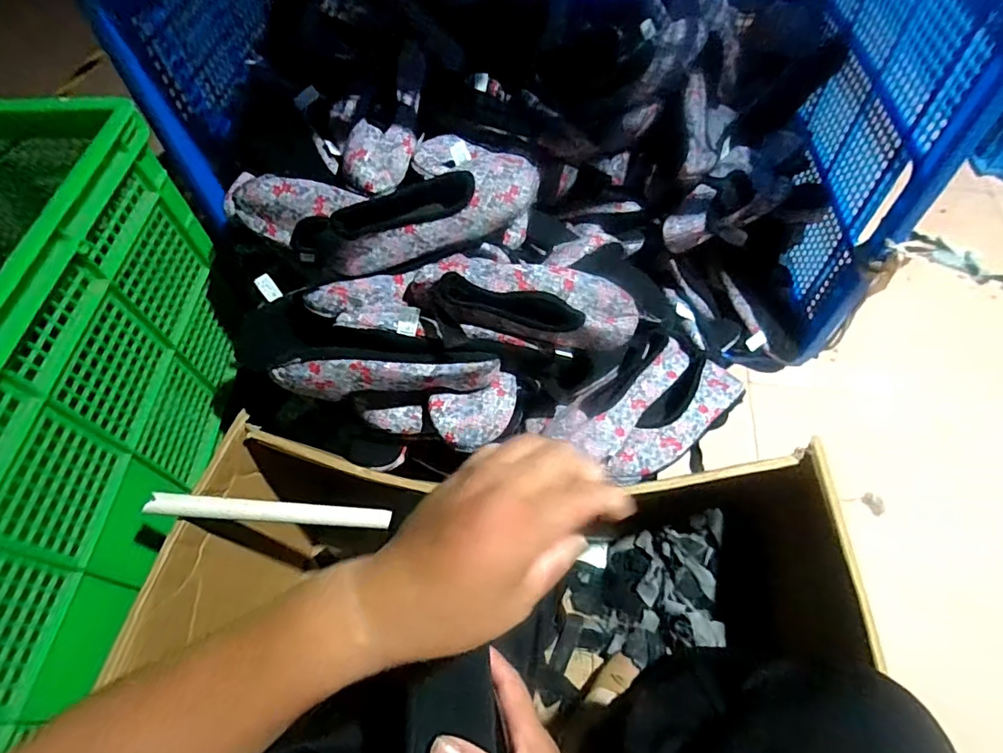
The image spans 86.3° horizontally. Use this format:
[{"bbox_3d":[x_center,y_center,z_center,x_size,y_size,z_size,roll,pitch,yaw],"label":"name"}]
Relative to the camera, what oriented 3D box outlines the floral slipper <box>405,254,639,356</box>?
[{"bbox_3d":[0.028,-0.083,0.612,0.260,0.071,0.085,11,59,-9],"label":"floral slipper"}]

